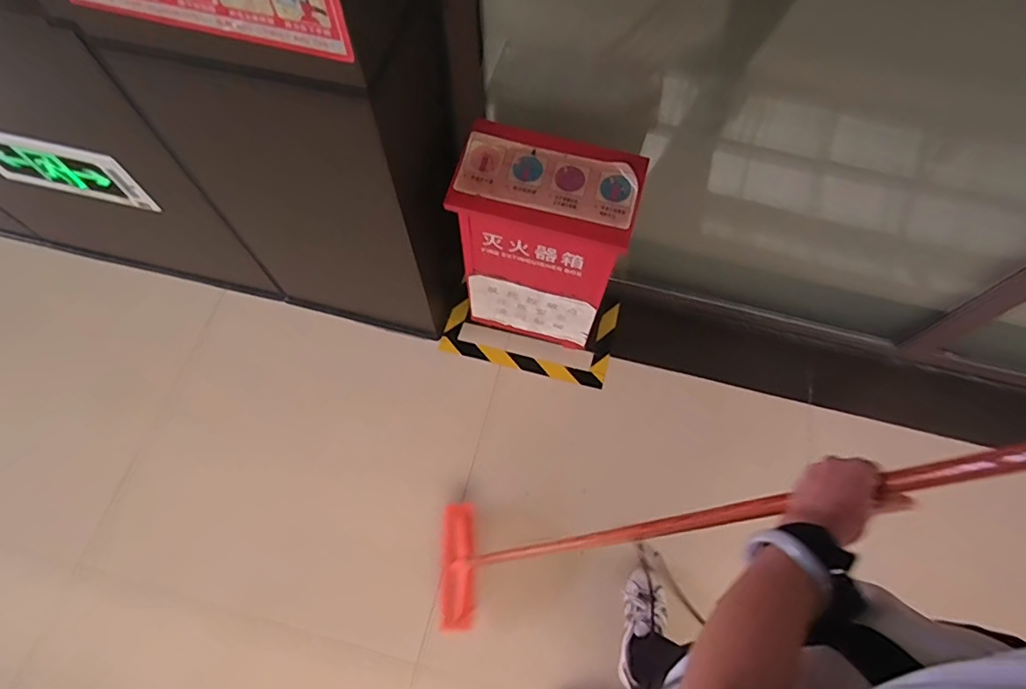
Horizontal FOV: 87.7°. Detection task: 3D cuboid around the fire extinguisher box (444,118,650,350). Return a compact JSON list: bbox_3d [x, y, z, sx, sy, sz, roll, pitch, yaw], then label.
[{"bbox_3d":[0.063,-0.210,1.191,0.334,0.499,0.192,16,67,6],"label":"fire extinguisher box"}]

